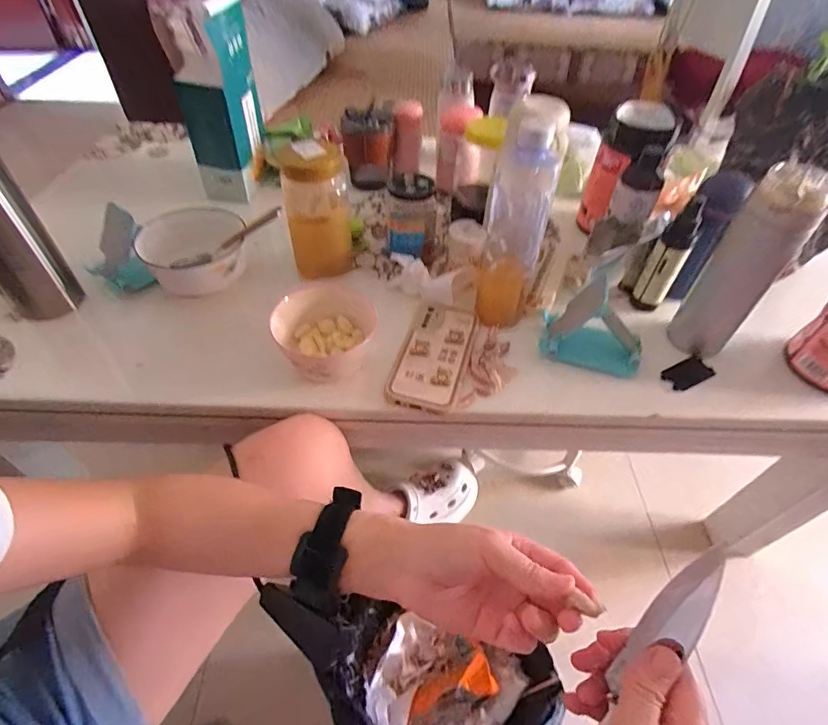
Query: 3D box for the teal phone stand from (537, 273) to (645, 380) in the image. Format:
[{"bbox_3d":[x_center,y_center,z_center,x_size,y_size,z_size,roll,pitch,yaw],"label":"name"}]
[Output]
[{"bbox_3d":[0.210,-0.045,0.515,0.111,0.085,0.067,12,49,8],"label":"teal phone stand"}]

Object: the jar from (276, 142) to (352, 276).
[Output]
[{"bbox_3d":[-0.124,-0.187,0.580,0.077,0.162,0.063,-8,49,-10],"label":"jar"}]

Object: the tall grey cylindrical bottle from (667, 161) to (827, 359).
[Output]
[{"bbox_3d":[0.353,-0.098,0.483,0.058,0.200,0.061,1,48,-1],"label":"tall grey cylindrical bottle"}]

